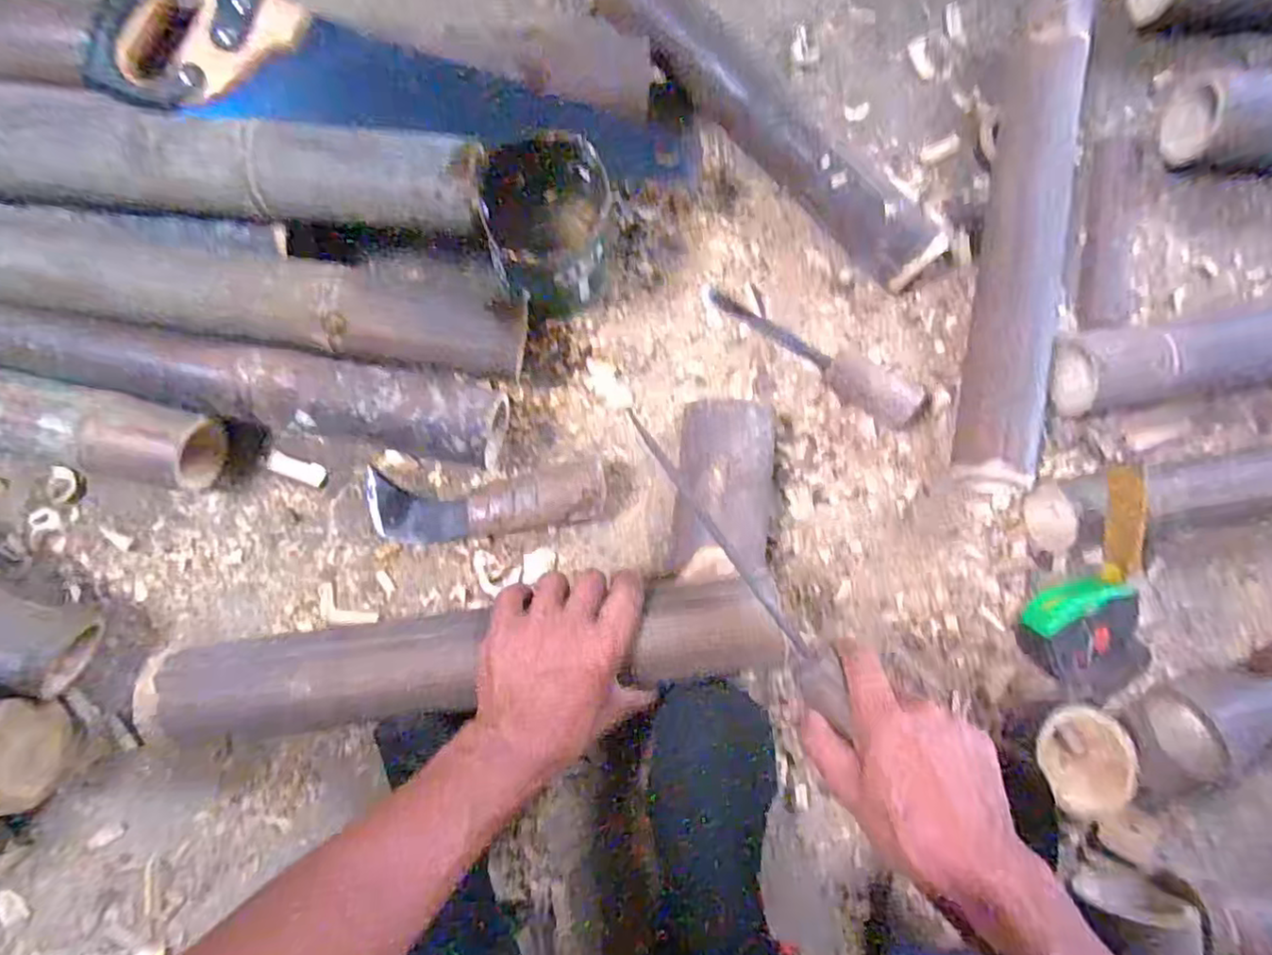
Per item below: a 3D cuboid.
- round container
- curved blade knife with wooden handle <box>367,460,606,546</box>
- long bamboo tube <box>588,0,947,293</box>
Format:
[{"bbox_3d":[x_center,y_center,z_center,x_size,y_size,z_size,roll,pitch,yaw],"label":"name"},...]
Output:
[{"bbox_3d":[-0.072,-0.197,0.544,0.100,0.103,0.111,-4,83,-4],"label":"round container"},{"bbox_3d":[-0.125,0.020,0.541,0.201,0.044,0.064,-2,83,-4],"label":"curved blade knife with wooden handle"},{"bbox_3d":[0.082,-0.346,0.593,0.472,0.069,0.066,44,82,3],"label":"long bamboo tube"}]

